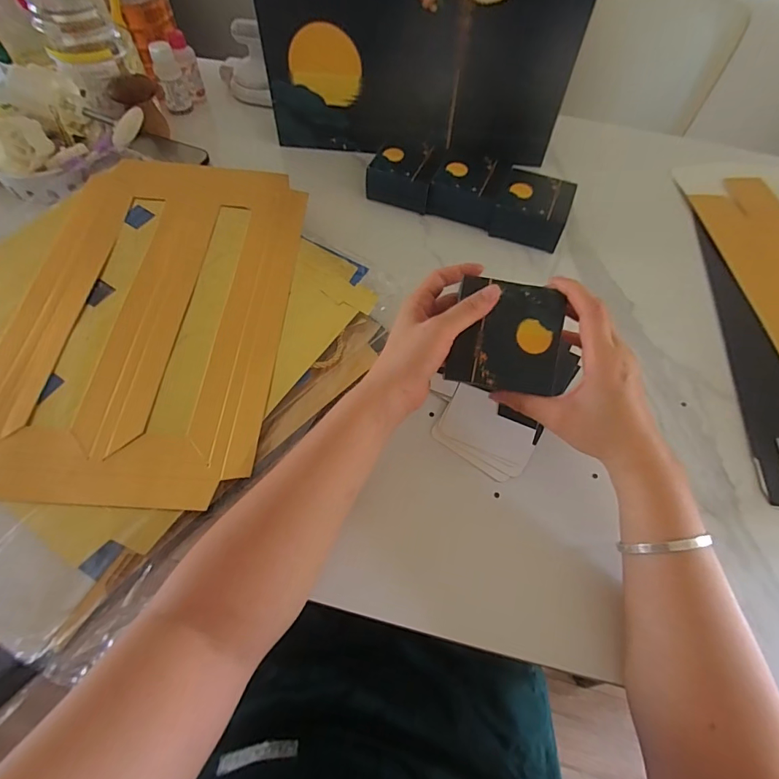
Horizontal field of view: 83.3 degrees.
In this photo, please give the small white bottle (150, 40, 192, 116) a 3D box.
[{"bbox_3d":[-0.314,-0.446,0.628,0.032,0.084,0.035,-13,59,-10],"label":"small white bottle"}]

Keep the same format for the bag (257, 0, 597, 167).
[{"bbox_3d":[0.036,-0.414,0.534,0.375,0.227,0.056,5,58,1],"label":"bag"}]

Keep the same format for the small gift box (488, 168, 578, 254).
[{"bbox_3d":[0.180,-0.229,0.554,0.087,0.044,0.091,20,64,6],"label":"small gift box"}]

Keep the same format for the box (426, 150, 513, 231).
[{"bbox_3d":[0.102,-0.261,0.568,0.088,0.045,0.088,21,64,7],"label":"box"}]

